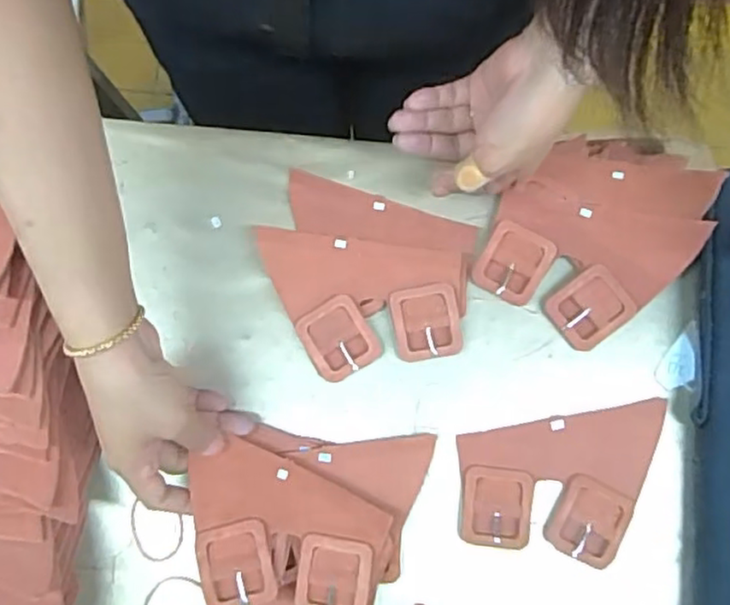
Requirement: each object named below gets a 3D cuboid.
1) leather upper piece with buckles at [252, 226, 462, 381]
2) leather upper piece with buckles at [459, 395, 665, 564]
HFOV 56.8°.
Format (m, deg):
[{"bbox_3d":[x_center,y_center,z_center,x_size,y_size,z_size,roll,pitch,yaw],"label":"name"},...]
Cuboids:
[{"bbox_3d":[-0.006,0.003,0.479,0.144,0.021,0.096,7,78,2],"label":"leather upper piece with buckles"},{"bbox_3d":[0.138,0.127,0.459,0.147,0.009,0.094,-10,78,-2],"label":"leather upper piece with buckles"}]

